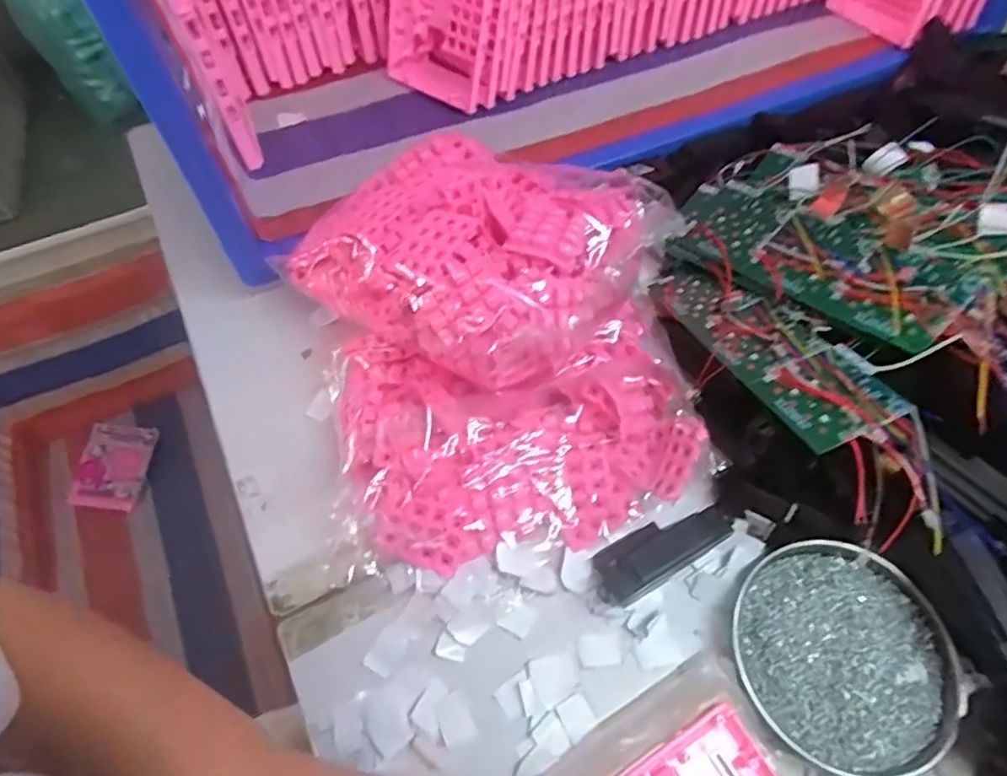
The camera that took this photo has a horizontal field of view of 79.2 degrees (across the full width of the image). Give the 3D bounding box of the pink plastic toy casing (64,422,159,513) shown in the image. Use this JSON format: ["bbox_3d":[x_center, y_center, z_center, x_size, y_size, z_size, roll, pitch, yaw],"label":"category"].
[{"bbox_3d":[-0.750,0.148,1.171,0.125,0.023,0.165,14,72,-6],"label":"pink plastic toy casing"}]

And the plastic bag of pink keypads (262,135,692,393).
[{"bbox_3d":[-0.020,-0.120,0.465,0.237,0.080,0.217,33,66,19],"label":"plastic bag of pink keypads"}]

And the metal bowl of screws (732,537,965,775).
[{"bbox_3d":[0.220,0.167,0.389,0.134,0.022,0.131,-1,60,1],"label":"metal bowl of screws"}]

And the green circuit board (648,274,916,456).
[{"bbox_3d":[0.188,-0.034,0.450,0.070,0.011,0.210,-23,41,-8],"label":"green circuit board"}]

